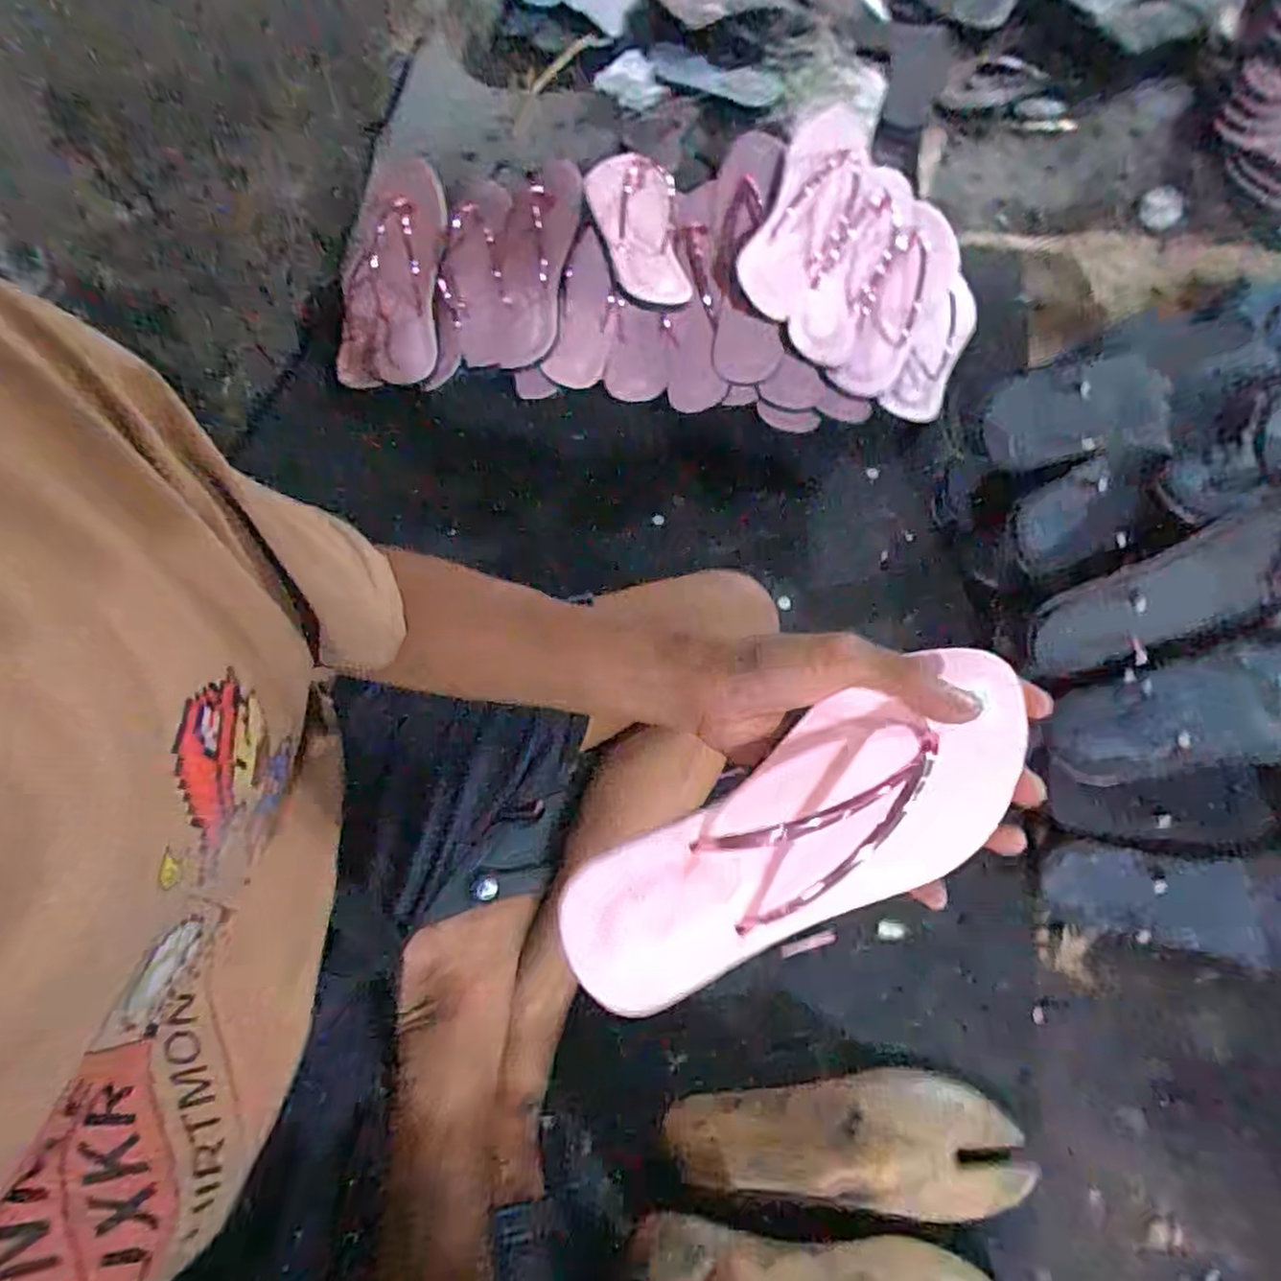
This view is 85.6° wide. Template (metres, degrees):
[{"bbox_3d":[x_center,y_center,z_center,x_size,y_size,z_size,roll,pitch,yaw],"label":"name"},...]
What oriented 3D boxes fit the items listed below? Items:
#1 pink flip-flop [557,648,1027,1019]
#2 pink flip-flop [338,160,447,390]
[{"bbox_3d":[0.079,0.089,0.325,0.246,0.048,0.084,-28,68,-5],"label":"pink flip-flop"},{"bbox_3d":[-0.289,-0.437,0.814,0.123,0.048,0.277,8,89,5],"label":"pink flip-flop"}]

